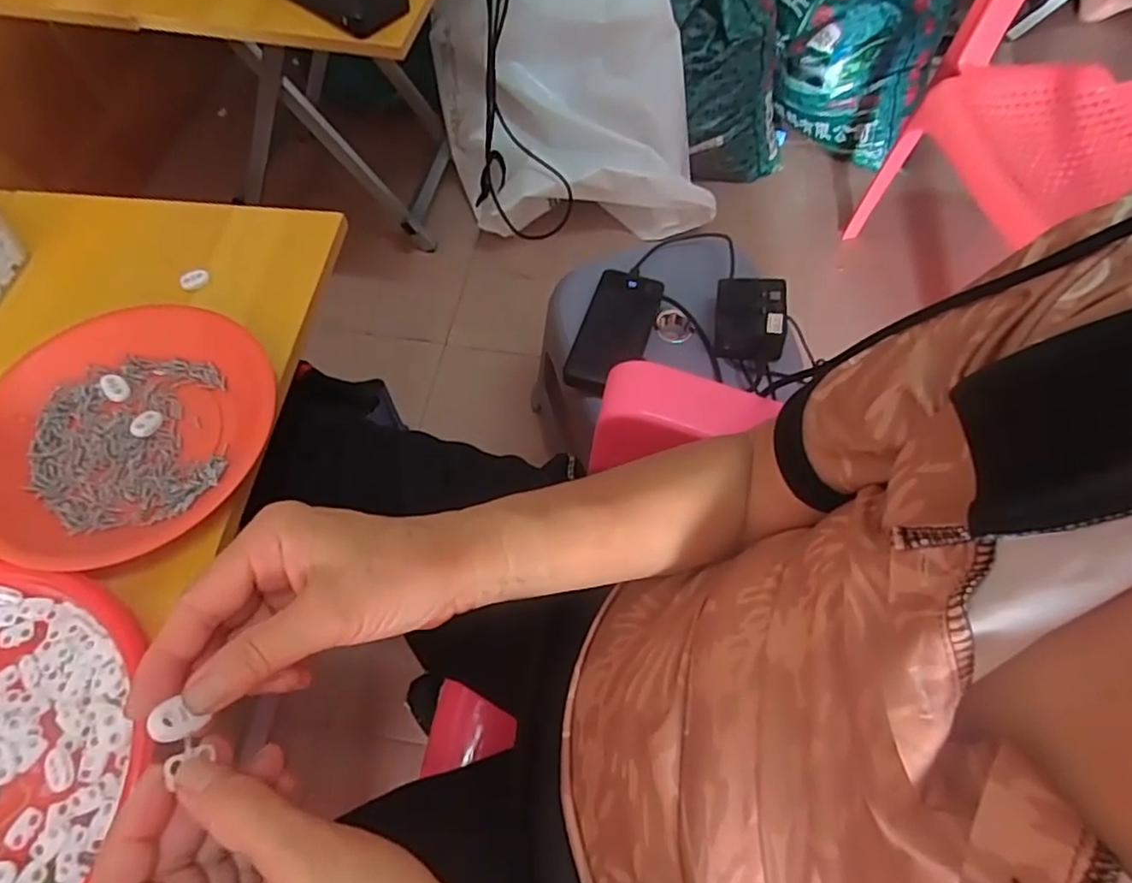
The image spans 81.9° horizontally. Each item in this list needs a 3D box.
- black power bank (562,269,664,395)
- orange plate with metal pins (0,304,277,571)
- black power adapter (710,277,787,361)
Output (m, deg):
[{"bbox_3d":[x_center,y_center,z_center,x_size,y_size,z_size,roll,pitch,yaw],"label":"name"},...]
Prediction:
[{"bbox_3d":[0.055,-0.124,0.739,0.074,0.033,0.158,17,64,9],"label":"black power bank"},{"bbox_3d":[-0.298,-0.007,0.443,0.179,0.032,0.189,0,63,0],"label":"orange plate with metal pins"},{"bbox_3d":[0.197,-0.133,0.710,0.070,0.054,0.076,7,63,3],"label":"black power adapter"}]

